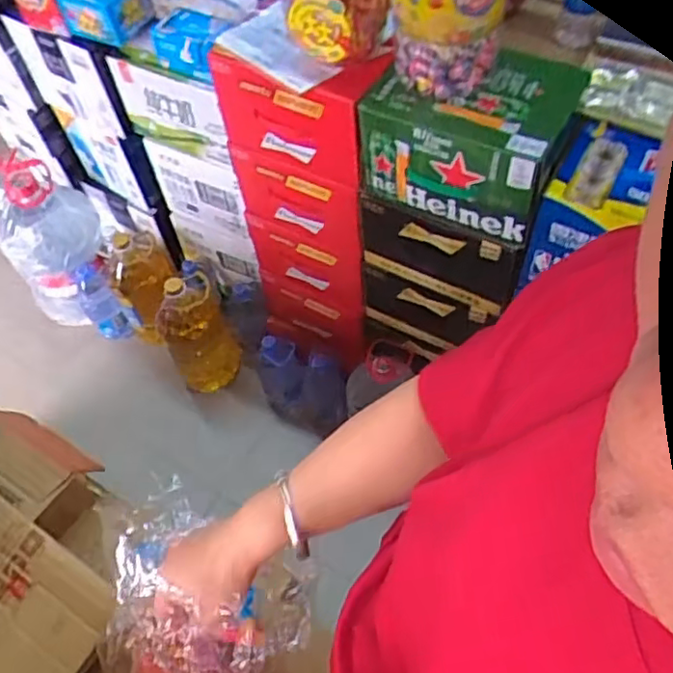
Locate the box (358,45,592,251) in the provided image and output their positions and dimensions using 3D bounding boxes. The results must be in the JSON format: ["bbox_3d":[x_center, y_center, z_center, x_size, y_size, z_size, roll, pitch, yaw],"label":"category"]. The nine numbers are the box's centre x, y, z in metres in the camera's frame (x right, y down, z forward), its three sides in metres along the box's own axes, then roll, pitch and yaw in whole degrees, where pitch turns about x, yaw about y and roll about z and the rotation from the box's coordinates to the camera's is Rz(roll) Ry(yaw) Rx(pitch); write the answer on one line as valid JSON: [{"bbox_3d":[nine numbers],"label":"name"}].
[{"bbox_3d":[0.197,-0.300,0.977,0.269,0.168,0.205,24,60,19],"label":"box"}]

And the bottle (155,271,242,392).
[{"bbox_3d":[-0.330,-0.008,1.548,0.156,0.335,0.120,-33,59,-17],"label":"bottle"}]

